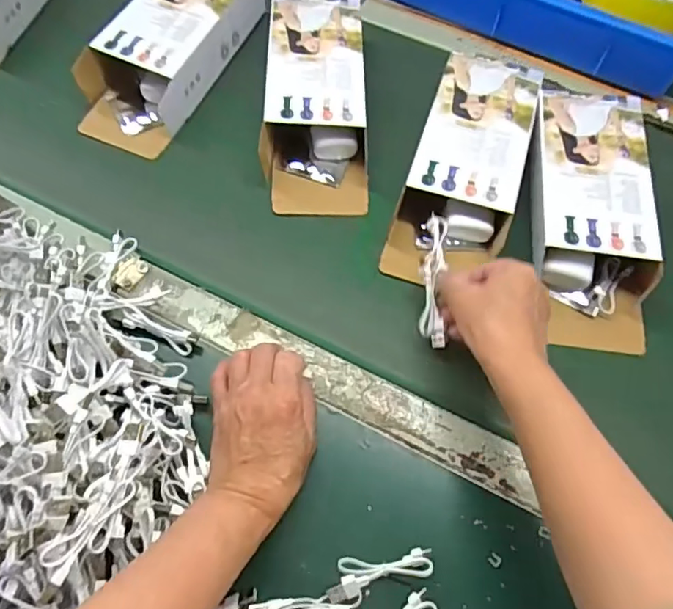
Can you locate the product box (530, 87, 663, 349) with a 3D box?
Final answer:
[{"bbox_3d":[0.231,-0.087,0.506,0.105,0.056,0.250,6,69,5],"label":"product box"}]

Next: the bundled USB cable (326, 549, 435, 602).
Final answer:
[{"bbox_3d":[0.030,0.186,0.376,0.074,0.018,0.026,-9,68,0],"label":"bundled USB cable"}]

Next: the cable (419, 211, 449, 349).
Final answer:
[{"bbox_3d":[0.084,-0.025,0.467,0.024,0.023,0.121,7,69,1],"label":"cable"}]

